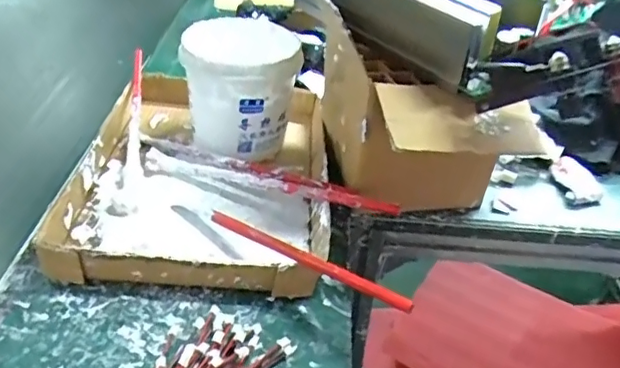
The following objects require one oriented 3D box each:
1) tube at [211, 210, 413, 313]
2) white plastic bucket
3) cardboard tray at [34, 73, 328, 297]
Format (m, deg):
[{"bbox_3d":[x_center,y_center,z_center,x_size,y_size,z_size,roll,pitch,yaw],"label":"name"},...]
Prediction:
[{"bbox_3d":[-0.010,0.057,0.450,0.208,0.012,0.008,19,37,39],"label":"tube"},{"bbox_3d":[-0.075,-0.102,0.615,0.114,0.118,0.116,4,37,-3],"label":"white plastic bucket"},{"bbox_3d":[-0.106,-0.021,0.578,0.239,0.035,0.326,3,37,-5],"label":"cardboard tray"}]

